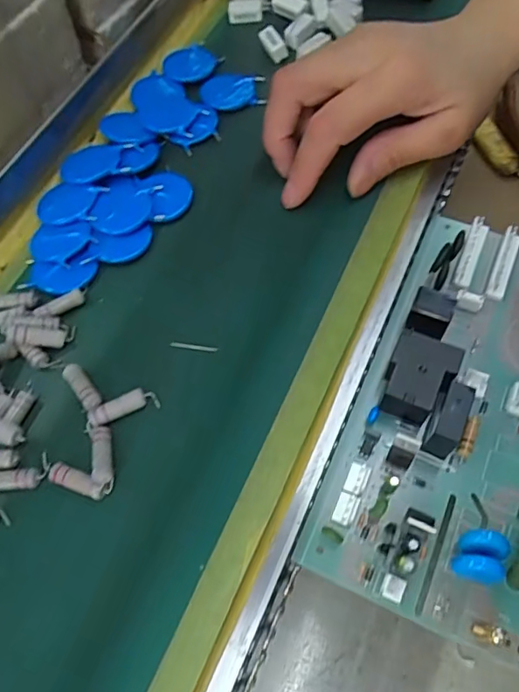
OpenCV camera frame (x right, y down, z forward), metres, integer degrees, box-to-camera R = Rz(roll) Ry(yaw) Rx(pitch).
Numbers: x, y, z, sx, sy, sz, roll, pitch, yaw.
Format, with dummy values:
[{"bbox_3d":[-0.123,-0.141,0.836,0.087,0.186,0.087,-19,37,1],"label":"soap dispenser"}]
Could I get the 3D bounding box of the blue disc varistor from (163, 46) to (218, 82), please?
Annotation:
[{"bbox_3d":[-0.044,-0.179,0.329,0.033,0.004,0.032,-1,64,2],"label":"blue disc varistor"}]

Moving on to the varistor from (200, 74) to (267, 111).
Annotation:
[{"bbox_3d":[-0.016,-0.156,0.315,0.038,0.004,0.031,-7,64,-1],"label":"varistor"}]

